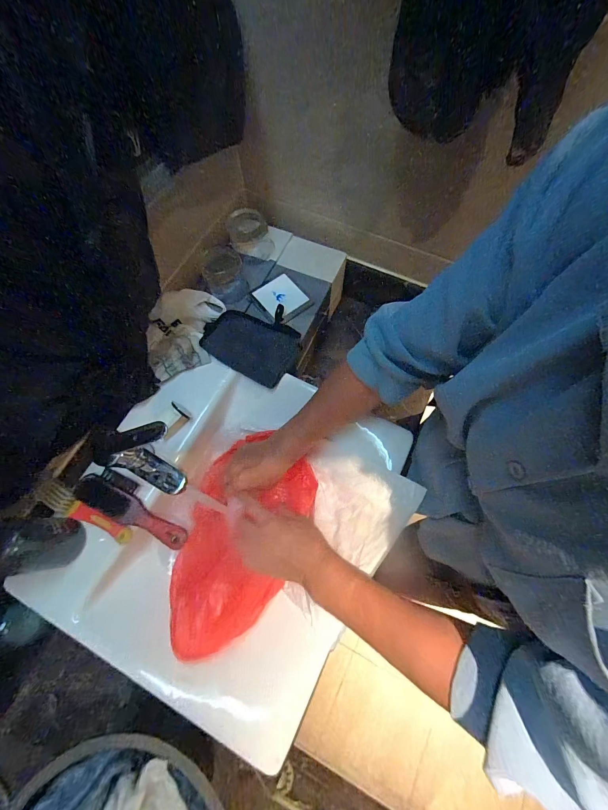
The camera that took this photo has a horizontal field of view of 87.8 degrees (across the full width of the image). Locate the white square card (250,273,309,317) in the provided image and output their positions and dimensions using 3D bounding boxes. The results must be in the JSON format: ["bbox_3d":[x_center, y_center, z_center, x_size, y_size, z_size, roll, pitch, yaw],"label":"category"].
[{"bbox_3d":[-0.040,-0.190,0.551,0.070,0.005,0.069,-39,82,-10],"label":"white square card"}]

